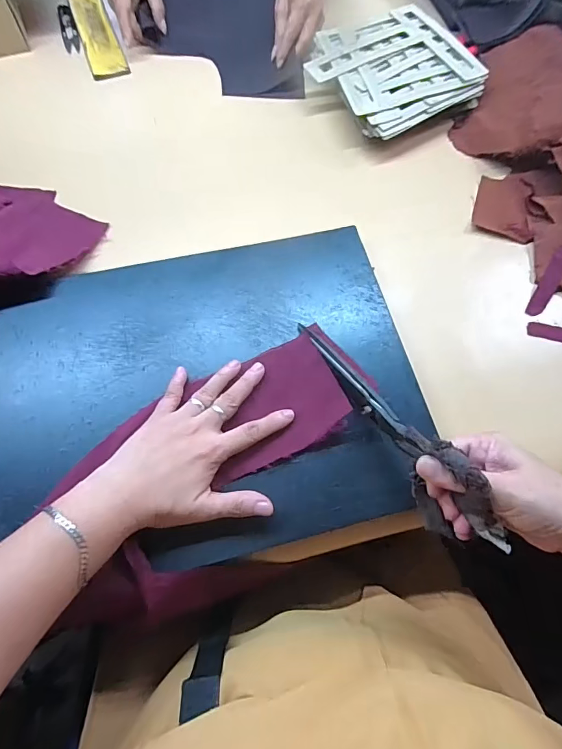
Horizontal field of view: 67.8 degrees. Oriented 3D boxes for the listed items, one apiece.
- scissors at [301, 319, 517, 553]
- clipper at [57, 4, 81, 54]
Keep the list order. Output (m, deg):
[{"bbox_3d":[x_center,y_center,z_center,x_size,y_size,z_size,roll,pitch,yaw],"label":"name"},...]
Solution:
[{"bbox_3d":[0.085,0.036,0.340,0.032,0.074,0.237,-30,56,-12],"label":"scissors"},{"bbox_3d":[-0.302,-0.491,0.596,0.022,0.007,0.105,-16,71,-8],"label":"clipper"}]

